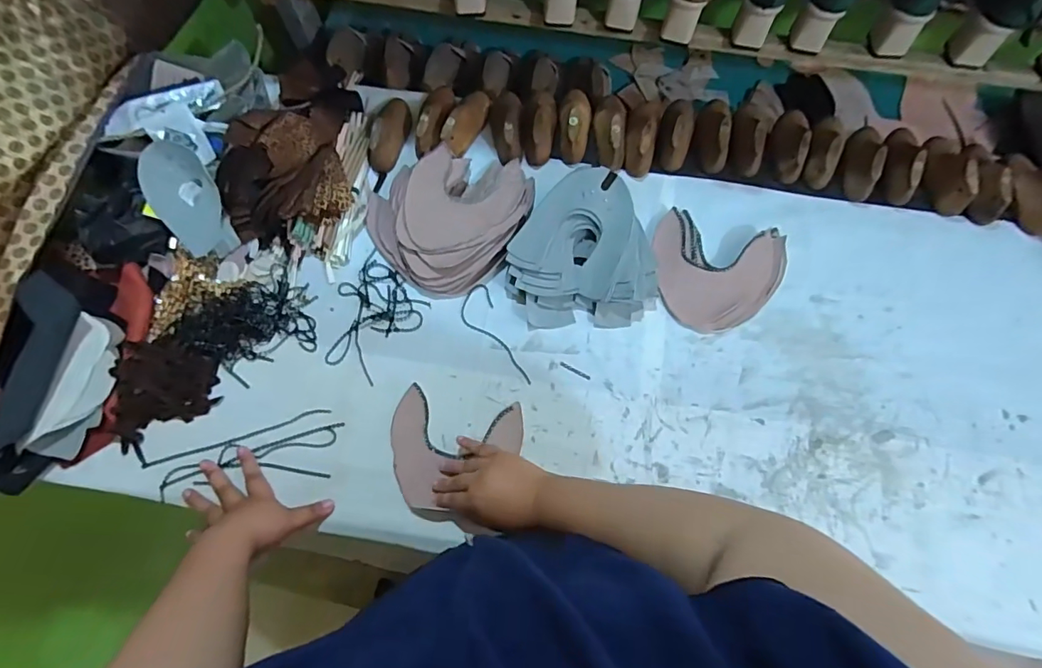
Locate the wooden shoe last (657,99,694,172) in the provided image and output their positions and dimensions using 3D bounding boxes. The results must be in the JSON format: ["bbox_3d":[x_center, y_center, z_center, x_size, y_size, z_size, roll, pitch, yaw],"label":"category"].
[{"bbox_3d":[0.241,-0.324,0.776,0.046,0.054,0.136,12,71,5],"label":"wooden shoe last"}]

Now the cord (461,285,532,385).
[{"bbox_3d":[-0.042,0.005,0.688,0.049,0.004,0.162,-23,71,-7],"label":"cord"}]

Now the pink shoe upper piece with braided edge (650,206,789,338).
[{"bbox_3d":[0.277,-0.086,0.712,0.181,0.020,0.169,16,71,7],"label":"pink shoe upper piece with braided edge"}]

